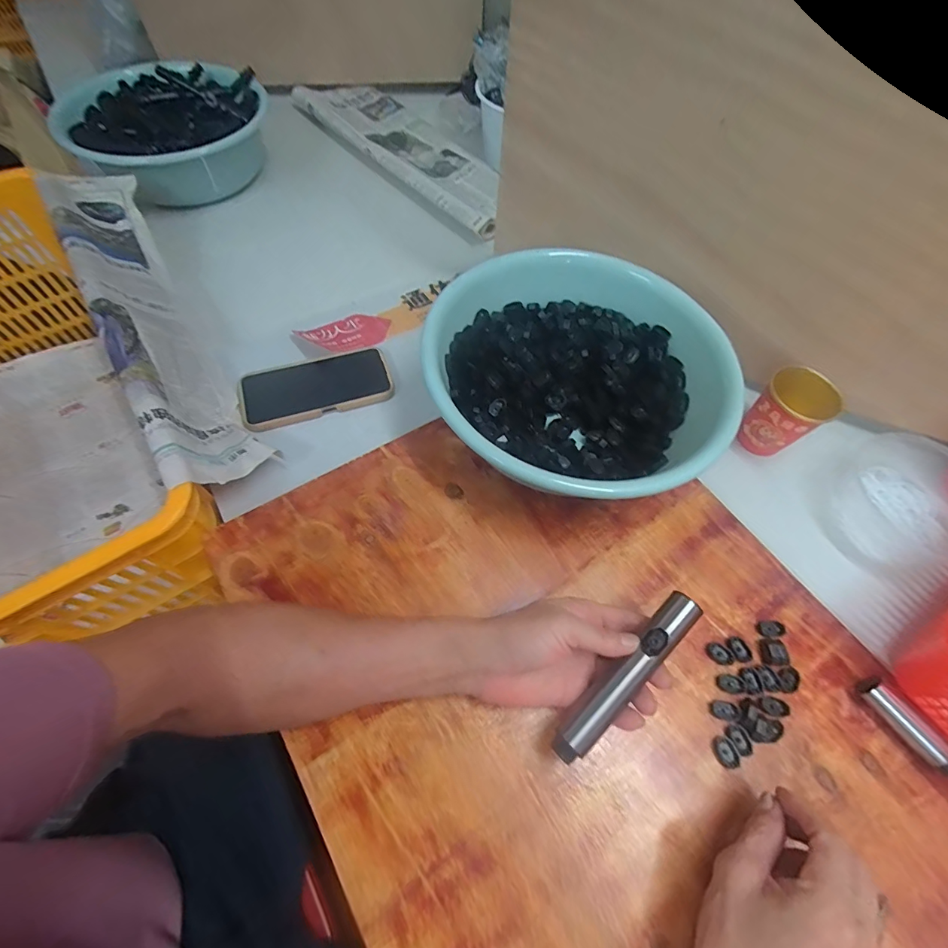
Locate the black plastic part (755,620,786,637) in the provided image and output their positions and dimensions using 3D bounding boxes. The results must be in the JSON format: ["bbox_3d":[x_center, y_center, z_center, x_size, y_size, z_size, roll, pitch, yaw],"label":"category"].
[{"bbox_3d":[0.269,0.140,0.402,0.024,0.007,0.015,-3,61,-5],"label":"black plastic part"}]

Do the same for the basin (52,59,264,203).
[{"bbox_3d":[-0.491,-0.565,0.728,0.304,0.121,0.314,-28,66,-18],"label":"basin"}]

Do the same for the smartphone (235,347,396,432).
[{"bbox_3d":[-0.183,-0.101,0.519,0.170,0.016,0.081,-17,63,-13],"label":"smartphone"}]

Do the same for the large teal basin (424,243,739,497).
[{"bbox_3d":[0.099,-0.095,0.467,0.286,0.105,0.264,2,60,-3],"label":"large teal basin"}]

